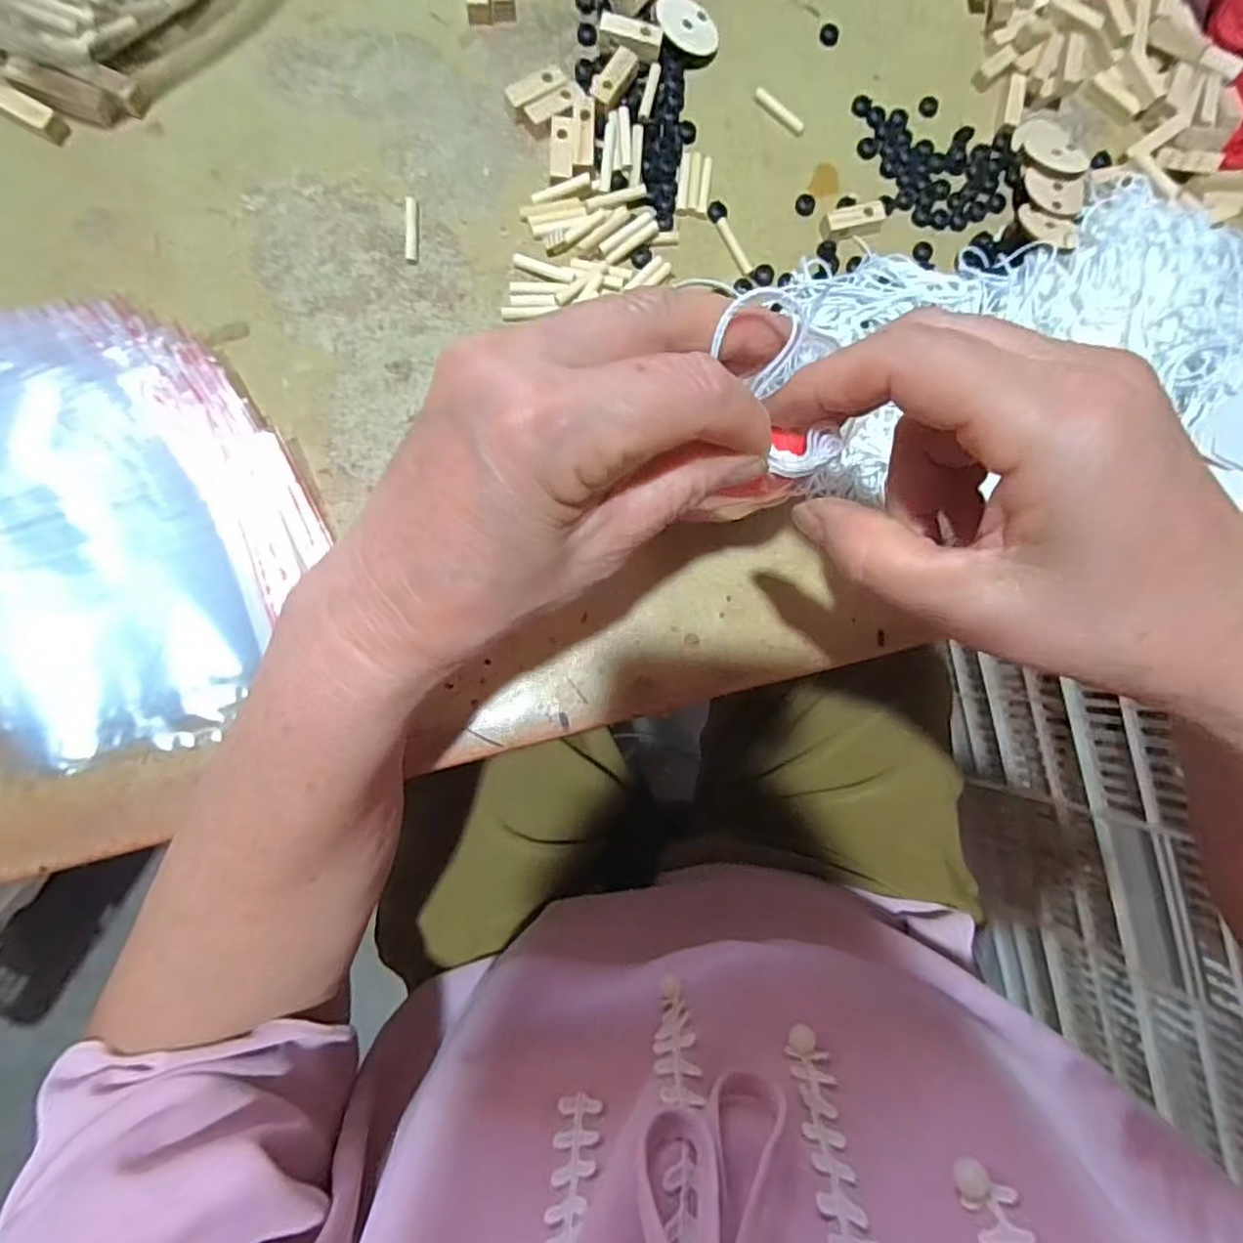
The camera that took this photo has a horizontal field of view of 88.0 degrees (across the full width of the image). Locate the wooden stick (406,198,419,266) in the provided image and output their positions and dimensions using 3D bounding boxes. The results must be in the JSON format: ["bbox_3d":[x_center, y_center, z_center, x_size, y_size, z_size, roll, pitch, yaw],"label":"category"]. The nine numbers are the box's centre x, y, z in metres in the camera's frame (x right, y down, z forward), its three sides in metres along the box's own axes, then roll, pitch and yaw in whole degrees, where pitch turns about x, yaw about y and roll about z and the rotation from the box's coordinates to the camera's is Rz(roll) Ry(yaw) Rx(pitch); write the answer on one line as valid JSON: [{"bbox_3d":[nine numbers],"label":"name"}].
[{"bbox_3d":[-0.098,-0.182,0.300,0.006,0.004,0.031,-1,85,-6],"label":"wooden stick"}]

